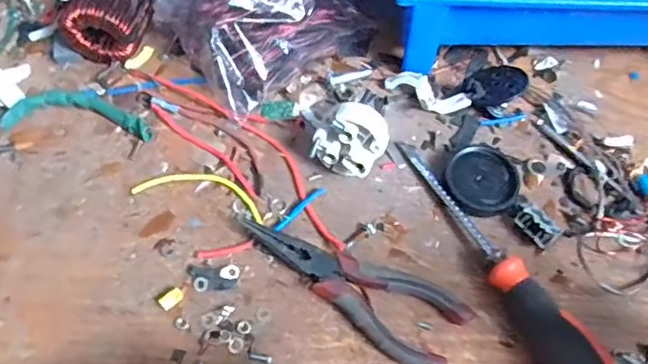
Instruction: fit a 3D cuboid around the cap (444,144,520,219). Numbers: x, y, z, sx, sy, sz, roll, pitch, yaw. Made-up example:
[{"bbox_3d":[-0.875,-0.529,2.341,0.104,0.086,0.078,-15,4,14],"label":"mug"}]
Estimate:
[{"bbox_3d":[0.115,-0.002,0.409,0.053,0.014,0.052,1,62,-3],"label":"cap"}]

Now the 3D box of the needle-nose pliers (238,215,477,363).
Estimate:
[{"bbox_3d":[0.015,0.065,0.364,0.155,0.019,0.053,27,64,11],"label":"needle-nose pliers"}]

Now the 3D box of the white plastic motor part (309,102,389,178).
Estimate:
[{"bbox_3d":[0.019,-0.027,0.399,0.045,0.047,0.041,1,62,-3],"label":"white plastic motor part"}]

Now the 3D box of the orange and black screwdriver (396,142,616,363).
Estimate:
[{"bbox_3d":[0.111,0.051,0.367,0.026,0.037,0.209,-28,67,-17],"label":"orange and black screwdriver"}]

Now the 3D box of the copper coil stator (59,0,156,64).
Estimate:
[{"bbox_3d":[-0.164,-0.129,0.437,0.052,0.054,0.067,19,62,7],"label":"copper coil stator"}]

